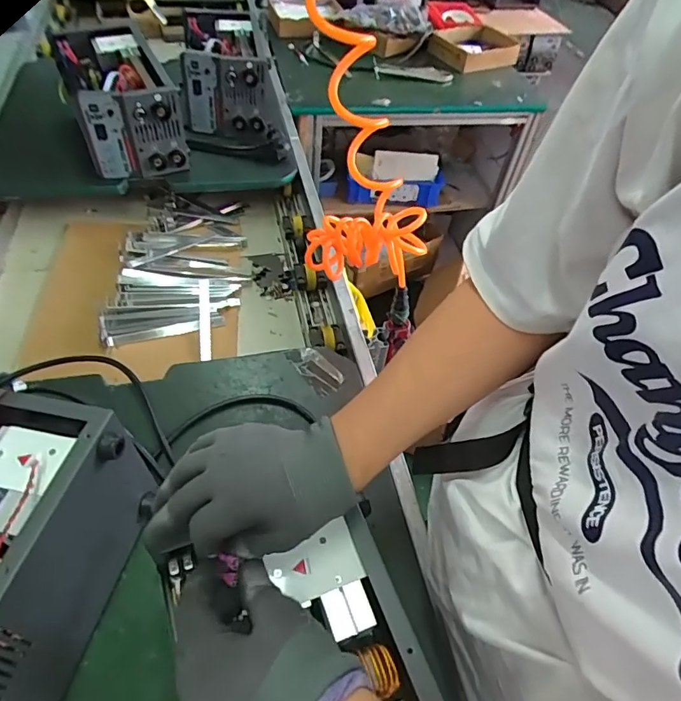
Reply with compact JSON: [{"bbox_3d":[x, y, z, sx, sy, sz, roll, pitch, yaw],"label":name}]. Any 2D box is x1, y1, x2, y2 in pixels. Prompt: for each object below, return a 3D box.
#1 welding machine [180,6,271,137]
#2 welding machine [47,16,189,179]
[{"bbox_3d":[-0.253,-0.621,1.104,0.172,0.158,0.288,-5,51,-8],"label":"welding machine"},{"bbox_3d":[-0.417,-0.463,0.947,0.158,0.174,0.250,-22,56,-20],"label":"welding machine"}]

